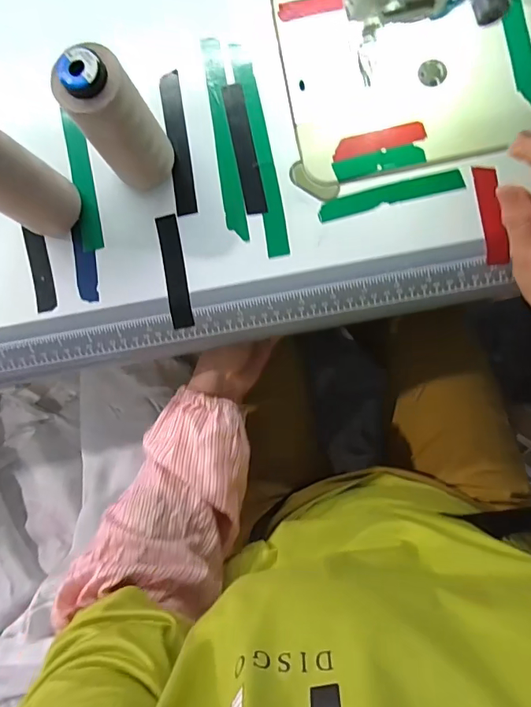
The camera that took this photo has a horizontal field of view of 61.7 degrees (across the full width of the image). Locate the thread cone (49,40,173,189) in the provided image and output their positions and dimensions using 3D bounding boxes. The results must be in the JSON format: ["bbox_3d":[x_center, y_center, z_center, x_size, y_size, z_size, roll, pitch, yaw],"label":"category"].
[{"bbox_3d":[-0.097,-0.155,0.310,0.044,0.114,0.035,-34,83,3],"label":"thread cone"}]

